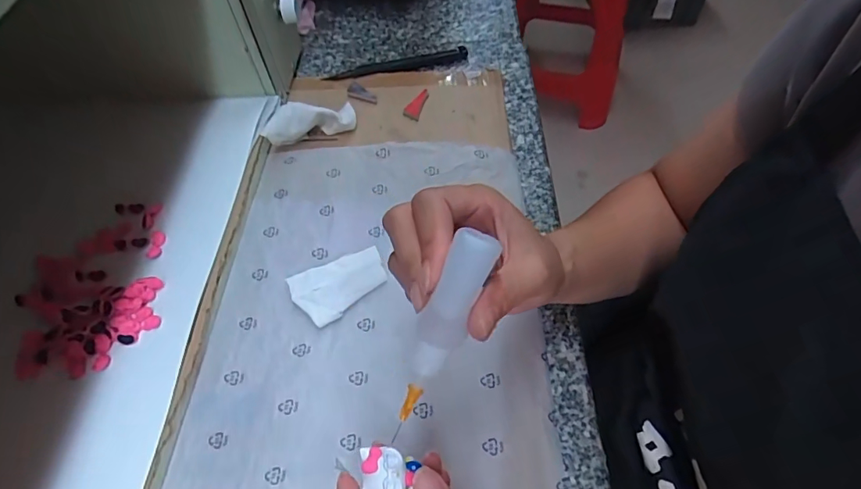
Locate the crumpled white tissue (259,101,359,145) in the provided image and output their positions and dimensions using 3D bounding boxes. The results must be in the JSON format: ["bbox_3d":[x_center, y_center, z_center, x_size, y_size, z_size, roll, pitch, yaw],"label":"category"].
[{"bbox_3d":[-0.107,-0.110,0.422,0.080,0.033,0.018,-19,57,-10],"label":"crumpled white tissue"}]

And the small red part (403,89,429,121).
[{"bbox_3d":[-0.014,-0.134,0.452,0.016,0.006,0.039,13,57,11],"label":"small red part"}]

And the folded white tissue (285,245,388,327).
[{"bbox_3d":[-0.065,0.030,0.343,0.067,0.007,0.047,-21,57,-12],"label":"folded white tissue"}]

